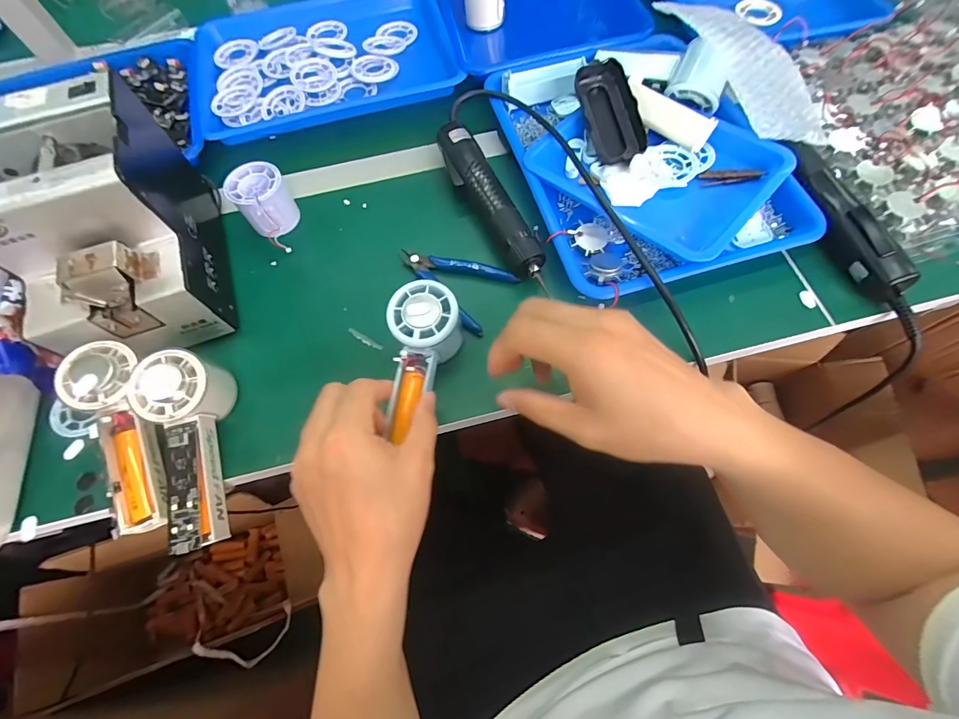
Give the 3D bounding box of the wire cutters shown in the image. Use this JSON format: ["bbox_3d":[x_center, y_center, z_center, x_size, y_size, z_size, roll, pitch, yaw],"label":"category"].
[{"bbox_3d":[-0.028,-0.080,0.416,0.116,0.012,0.073,31,71,16],"label":"wire cutters"}]

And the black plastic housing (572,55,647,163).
[{"bbox_3d":[0.140,-0.263,0.455,0.049,0.031,0.114,-16,84,-4],"label":"black plastic housing"}]

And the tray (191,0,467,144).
[{"bbox_3d":[-0.211,-0.427,0.579,0.325,0.030,0.280,-16,66,-4],"label":"tray"}]

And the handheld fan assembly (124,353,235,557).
[{"bbox_3d":[-0.229,0.071,0.344,0.057,0.061,0.153,-14,80,-3],"label":"handheld fan assembly"}]

